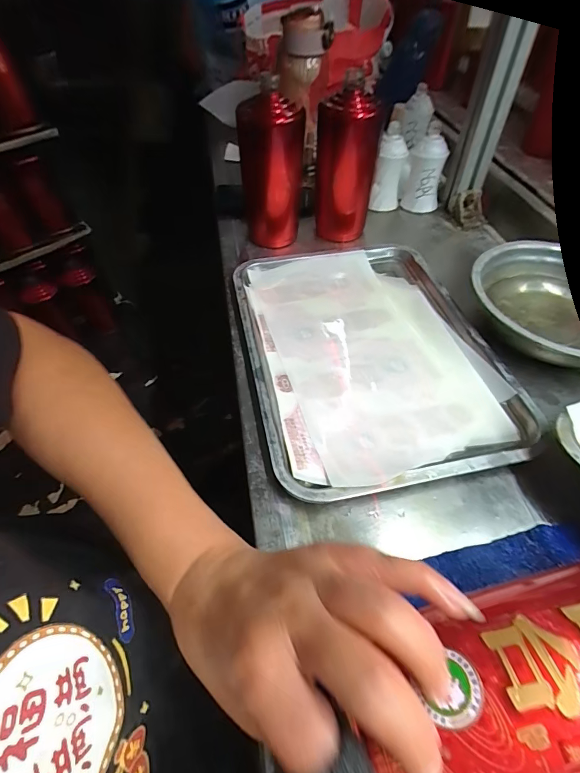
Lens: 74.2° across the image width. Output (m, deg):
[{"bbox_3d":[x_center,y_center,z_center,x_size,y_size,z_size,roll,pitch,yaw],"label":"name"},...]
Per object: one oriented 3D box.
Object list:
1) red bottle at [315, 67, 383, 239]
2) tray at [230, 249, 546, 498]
[{"bbox_3d":[0.075,-0.316,0.541,0.080,0.172,0.083,-7,50,-7],"label":"red bottle"},{"bbox_3d":[0.084,-0.051,0.432,0.259,0.019,0.341,-9,50,-9],"label":"tray"}]

